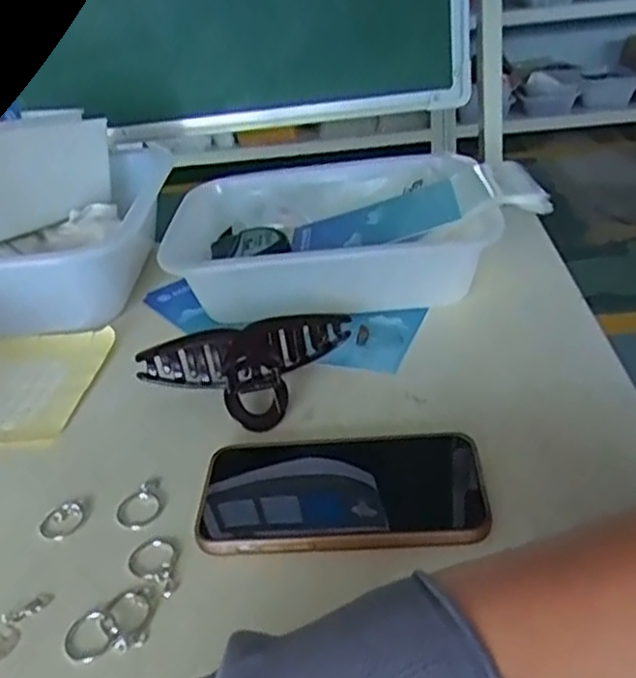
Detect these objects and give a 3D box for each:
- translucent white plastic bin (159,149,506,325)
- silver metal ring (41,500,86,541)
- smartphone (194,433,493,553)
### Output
[{"bbox_3d":[0.019,-0.080,0.584,0.268,0.063,0.232,3,32,13],"label":"translucent white plastic bin"},{"bbox_3d":[-0.140,0.098,0.396,0.022,0.004,0.024,-4,32,2],"label":"silver metal ring"},{"bbox_3d":[0.012,0.081,0.383,0.147,0.015,0.075,-2,32,5],"label":"smartphone"}]

